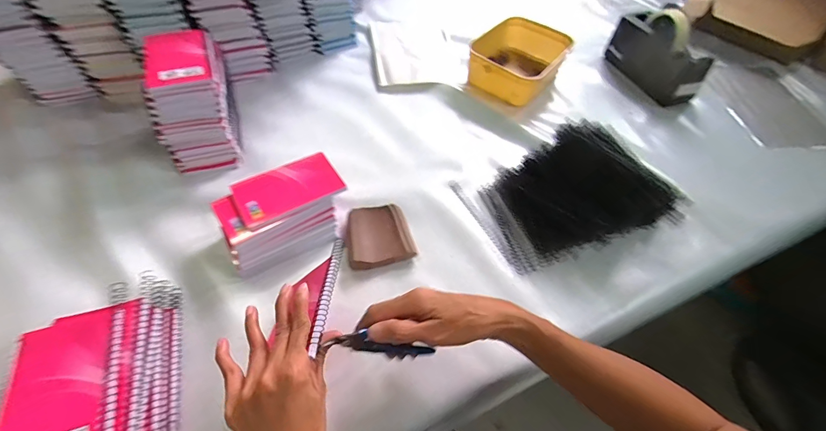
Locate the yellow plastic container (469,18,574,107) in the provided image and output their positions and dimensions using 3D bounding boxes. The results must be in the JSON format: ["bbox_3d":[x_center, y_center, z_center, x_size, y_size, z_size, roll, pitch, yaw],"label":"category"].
[{"bbox_3d":[0.209,-0.309,0.728,0.157,0.067,0.192,35,58,20],"label":"yellow plastic container"}]

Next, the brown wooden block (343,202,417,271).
[{"bbox_3d":[-0.048,0.028,0.492,0.088,0.018,0.089,-12,55,-13],"label":"brown wooden block"}]

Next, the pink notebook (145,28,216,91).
[{"bbox_3d":[-0.322,-0.218,0.498,0.080,0.005,0.127,-16,59,-16],"label":"pink notebook"}]

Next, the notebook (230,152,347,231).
[{"bbox_3d":[-0.162,-0.035,0.475,0.128,0.011,0.076,-25,59,-21],"label":"notebook"}]

